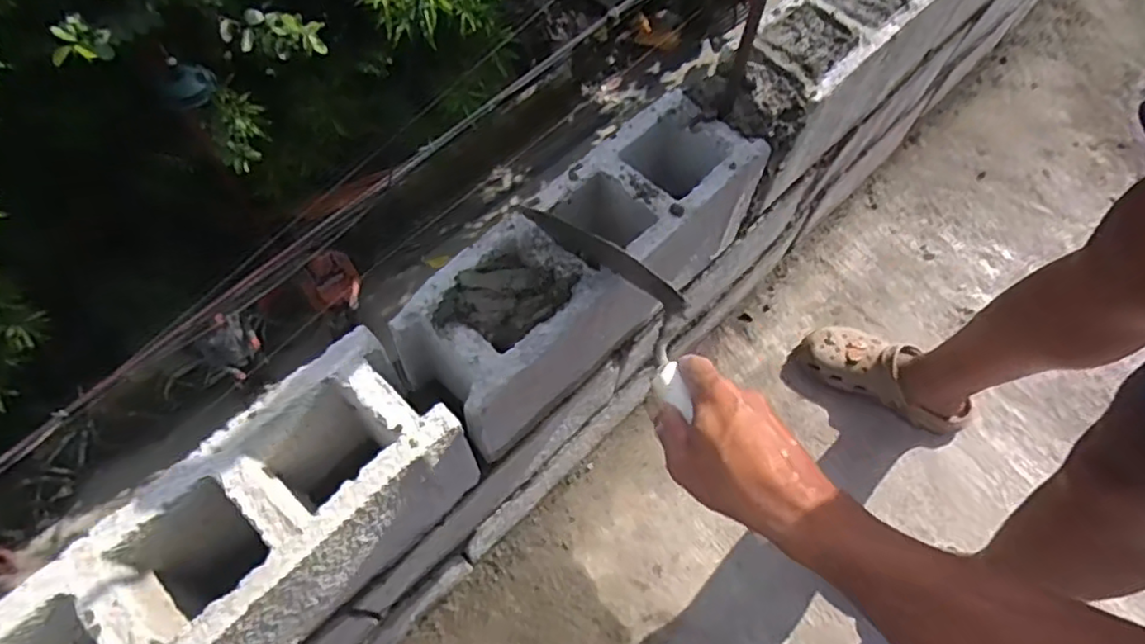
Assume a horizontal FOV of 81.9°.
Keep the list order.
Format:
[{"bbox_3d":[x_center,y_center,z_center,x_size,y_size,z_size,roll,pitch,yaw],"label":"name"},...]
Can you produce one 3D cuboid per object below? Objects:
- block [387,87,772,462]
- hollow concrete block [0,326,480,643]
[{"bbox_3d":[0.008,-0.049,0.667,0.363,0.160,0.131,-41,73,-20],"label":"block"},{"bbox_3d":[-0.268,0.195,0.533,0.126,0.188,0.379,42,69,16],"label":"hollow concrete block"}]

